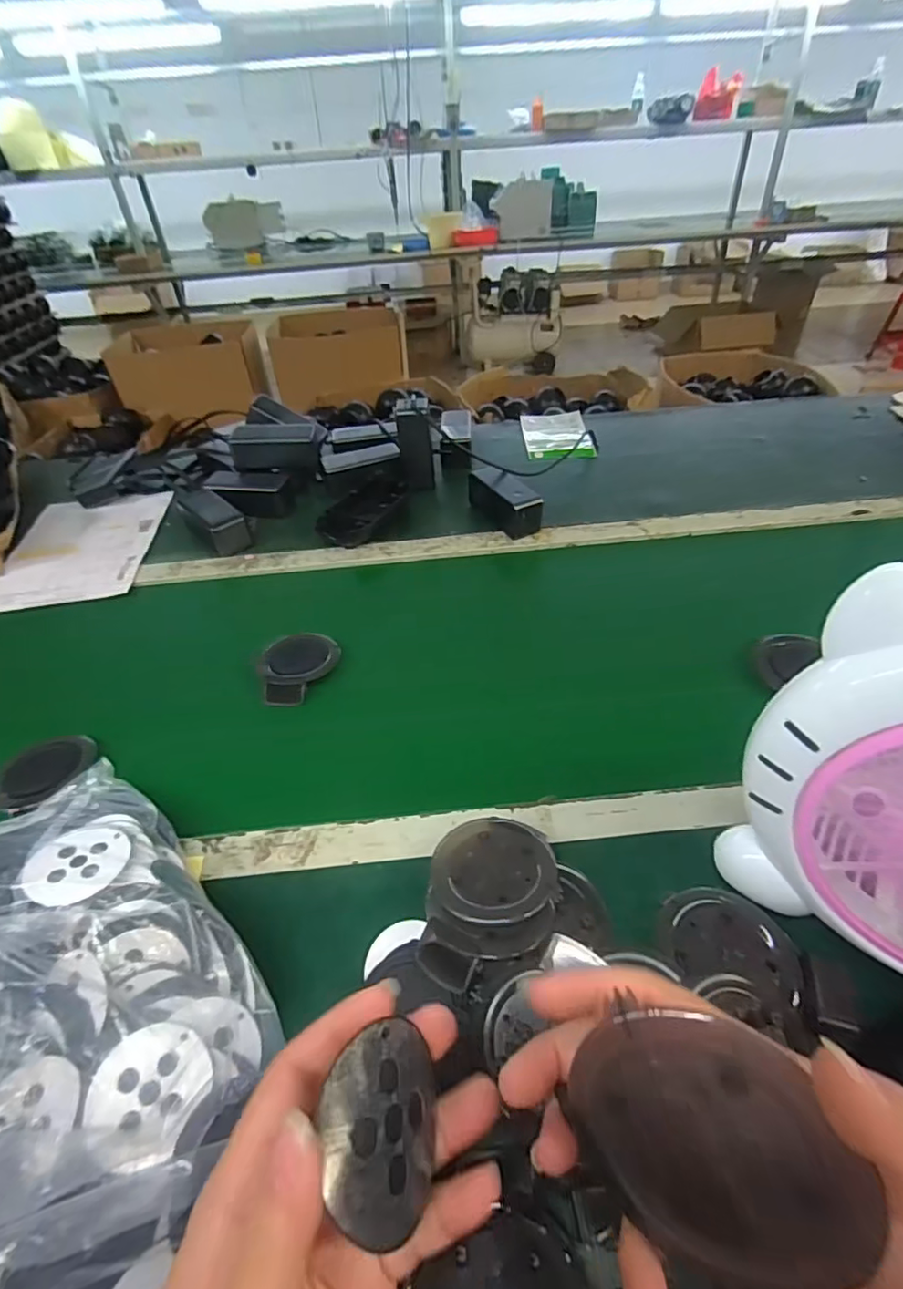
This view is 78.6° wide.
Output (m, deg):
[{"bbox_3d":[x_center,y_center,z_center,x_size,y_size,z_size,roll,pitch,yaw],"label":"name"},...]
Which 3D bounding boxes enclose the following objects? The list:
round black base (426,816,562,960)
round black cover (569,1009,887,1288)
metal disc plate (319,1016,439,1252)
[{"bbox_3d":[0.031,0.179,0.411,0.093,0.036,0.108,0,42,5],"label":"round black base"},{"bbox_3d":[0.087,0.166,0.179,0.088,0.078,0.004,58,26,9],"label":"round black cover"},{"bbox_3d":[-0.024,0.174,0.200,0.007,0.058,0.058,-25,78,28],"label":"metal disc plate"}]

